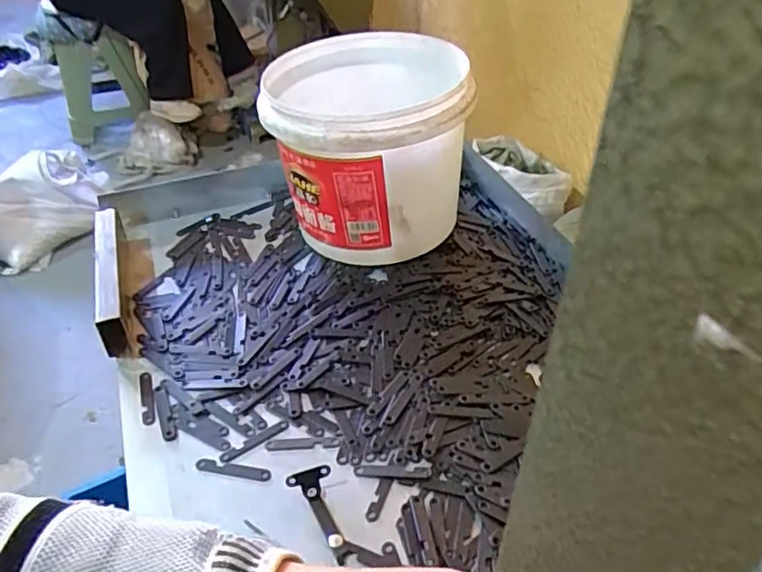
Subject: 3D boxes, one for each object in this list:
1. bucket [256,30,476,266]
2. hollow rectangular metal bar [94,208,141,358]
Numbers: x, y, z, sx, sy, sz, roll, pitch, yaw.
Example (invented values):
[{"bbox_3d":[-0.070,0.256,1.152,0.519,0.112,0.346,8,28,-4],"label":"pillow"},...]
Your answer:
[{"bbox_3d":[-0.017,-0.130,0.589,0.161,0.155,0.185,-5,40,-2],"label":"bucket"},{"bbox_3d":[-0.235,-0.008,0.540,0.021,0.048,0.168,-14,42,-13],"label":"hollow rectangular metal bar"}]

